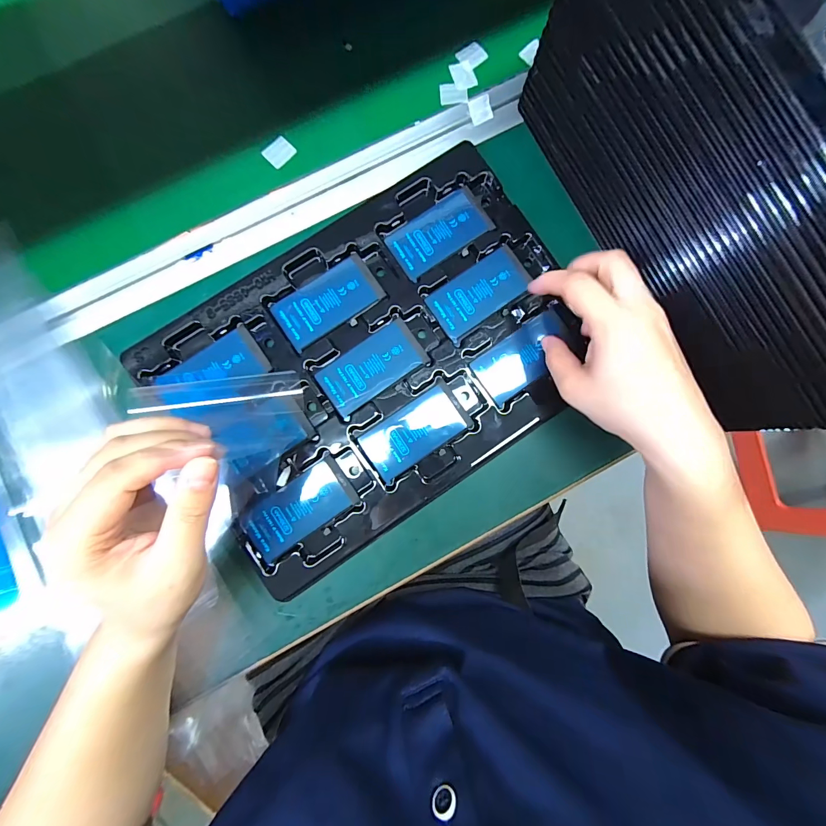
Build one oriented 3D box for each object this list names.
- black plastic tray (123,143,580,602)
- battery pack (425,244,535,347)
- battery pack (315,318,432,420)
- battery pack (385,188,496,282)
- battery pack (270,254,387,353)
[{"bbox_3d":[-0.026,-0.039,0.299,0.323,0.030,0.226,-34,86,-6],"label":"black plastic tray"},{"bbox_3d":[0.056,-0.099,0.305,0.086,0.007,0.044,-36,87,-5],"label":"battery pack"},{"bbox_3d":[-0.032,-0.037,0.297,0.084,0.004,0.043,-35,86,-5],"label":"battery pack"},{"bbox_3d":[0.022,-0.149,0.305,0.083,0.005,0.045,-35,86,-5],"label":"battery pack"},{"bbox_3d":[-0.068,-0.091,0.300,0.084,0.004,0.044,-34,86,-4],"label":"battery pack"}]

